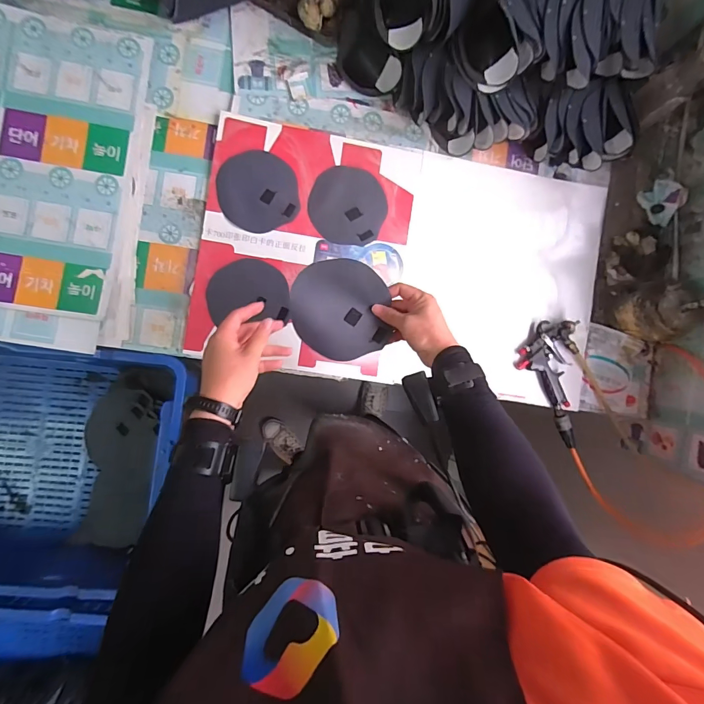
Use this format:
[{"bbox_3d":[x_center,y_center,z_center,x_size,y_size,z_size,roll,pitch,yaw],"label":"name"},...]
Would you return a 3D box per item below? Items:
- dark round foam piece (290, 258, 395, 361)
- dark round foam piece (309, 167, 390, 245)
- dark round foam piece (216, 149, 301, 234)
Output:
[{"bbox_3d":[-0.014,-0.061,0.562,0.138,0.012,0.140,-1,95,-12],"label":"dark round foam piece"},{"bbox_3d":[-0.008,-0.284,0.750,0.147,0.005,0.144,0,87,-5],"label":"dark round foam piece"},{"bbox_3d":[-0.177,-0.306,0.731,0.144,0.007,0.153,0,87,-5],"label":"dark round foam piece"}]

